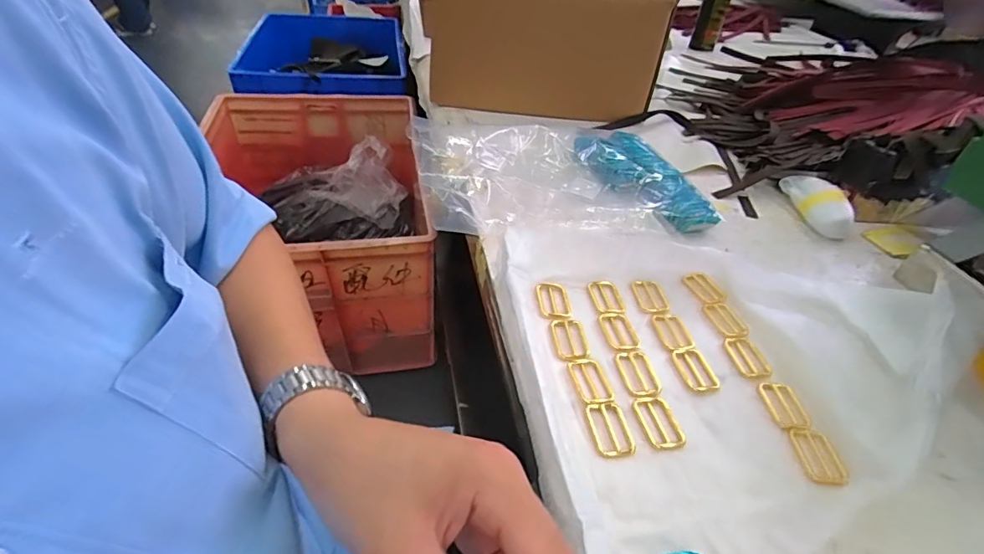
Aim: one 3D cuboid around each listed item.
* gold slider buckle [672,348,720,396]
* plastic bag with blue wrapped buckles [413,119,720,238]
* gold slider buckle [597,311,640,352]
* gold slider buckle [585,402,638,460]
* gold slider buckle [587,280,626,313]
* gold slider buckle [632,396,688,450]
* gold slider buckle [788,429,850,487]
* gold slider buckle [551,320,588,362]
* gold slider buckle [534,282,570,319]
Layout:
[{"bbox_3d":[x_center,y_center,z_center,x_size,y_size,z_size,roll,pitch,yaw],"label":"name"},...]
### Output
[{"bbox_3d":[0.179,0.082,0.422,0.028,0.006,0.046,-5,42,-12],"label":"gold slider buckle"},{"bbox_3d":[0.082,-0.133,0.608,0.340,0.091,0.229,-5,42,-13],"label":"plastic bag with blue wrapped buckles"},{"bbox_3d":[0.120,0.052,0.447,0.029,0.006,0.047,-4,42,-10],"label":"gold slider buckle"},{"bbox_3d":[0.090,0.117,0.369,0.032,0.004,0.046,-5,42,-12],"label":"gold slider buckle"},{"bbox_3d":[0.117,0.021,0.482,0.032,0.009,0.047,-5,42,-12],"label":"gold slider buckle"},{"bbox_3d":[0.132,0.114,0.378,0.029,0.004,0.047,-4,42,-11],"label":"gold slider buckle"},{"bbox_3d":[0.251,0.138,0.367,0.029,0.005,0.045,4,41,-1],"label":"gold slider buckle"},{"bbox_3d":[0.071,0.058,0.433,0.031,0.005,0.047,3,41,-3],"label":"gold slider buckle"},{"bbox_3d":[0.060,0.024,0.469,0.034,0.010,0.044,5,41,0],"label":"gold slider buckle"}]

